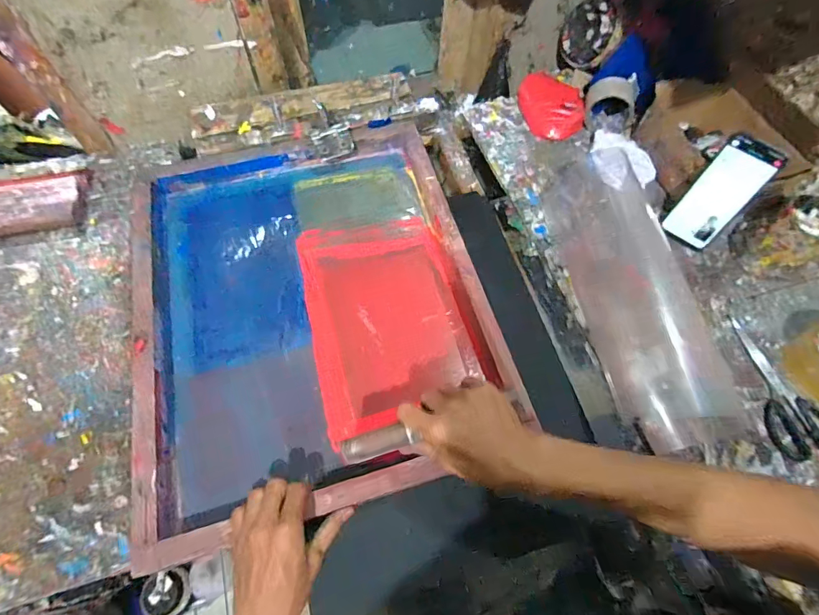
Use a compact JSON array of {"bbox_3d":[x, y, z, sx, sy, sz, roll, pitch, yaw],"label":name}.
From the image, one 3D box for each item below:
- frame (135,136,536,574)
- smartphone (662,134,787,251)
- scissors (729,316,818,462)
[{"bbox_3d":[-0.131,-0.023,0.582,0.444,0.048,0.547,-14,66,-8],"label":"frame"},{"bbox_3d":[0.447,-0.162,0.607,0.014,0.158,0.076,-24,59,-32],"label":"smartphone"},{"bbox_3d":[0.490,0.101,0.548,0.081,0.018,0.186,1,65,-1],"label":"scissors"}]

